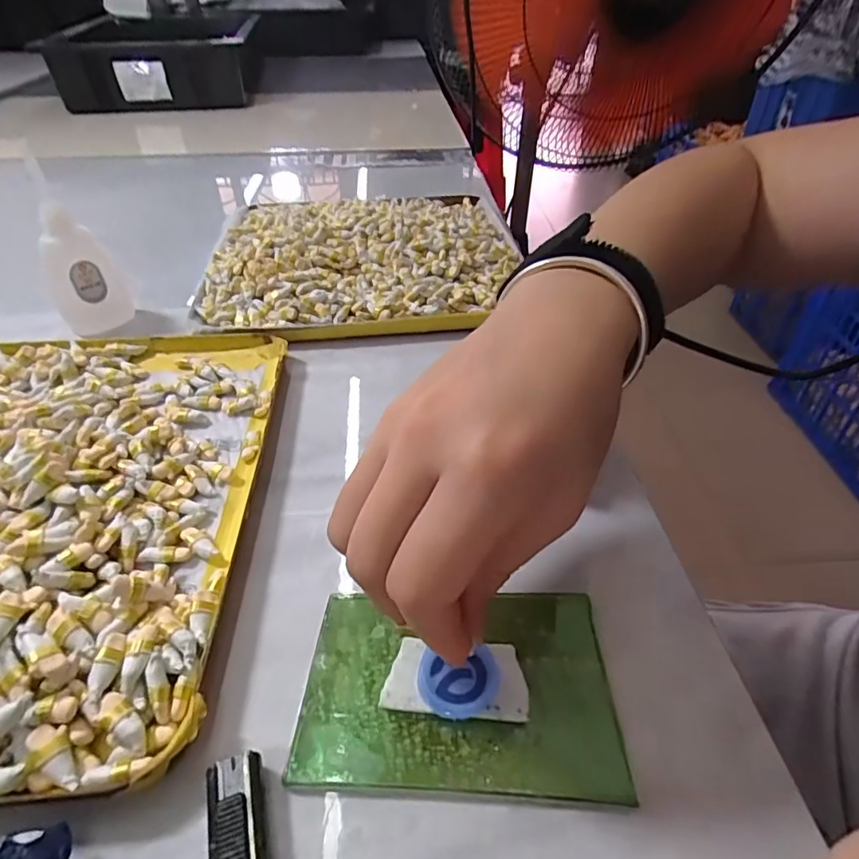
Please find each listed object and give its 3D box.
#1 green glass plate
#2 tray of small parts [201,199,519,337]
[{"bbox_3d":[0.010,0.087,0.183,0.103,0.007,0.064,1,42,1],"label":"green glass plate"},{"bbox_3d":[-0.053,-0.142,0.421,0.225,0.037,0.221,-3,42,-3],"label":"tray of small parts"}]

